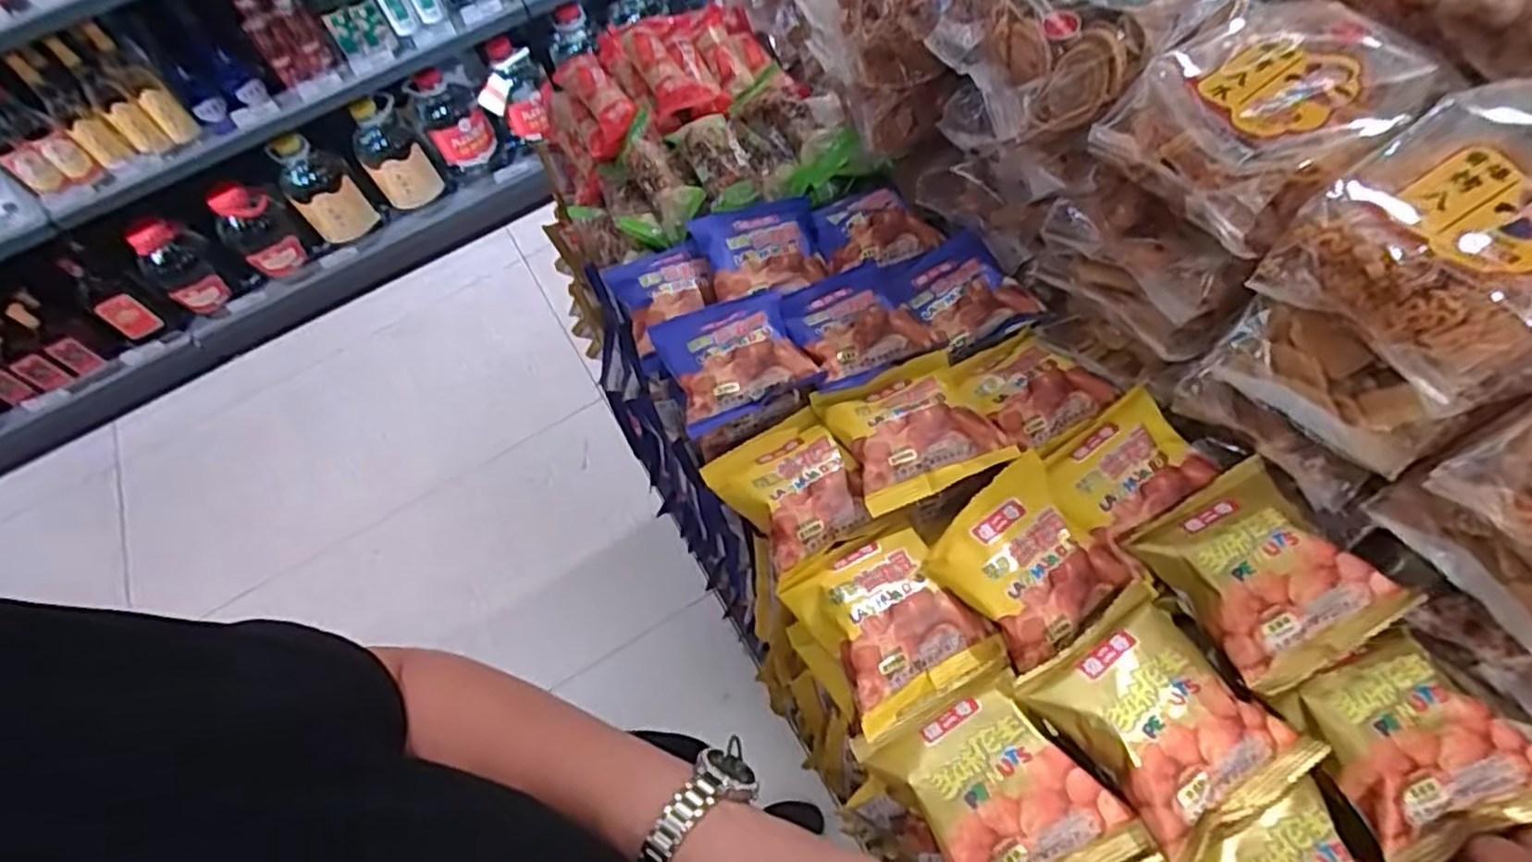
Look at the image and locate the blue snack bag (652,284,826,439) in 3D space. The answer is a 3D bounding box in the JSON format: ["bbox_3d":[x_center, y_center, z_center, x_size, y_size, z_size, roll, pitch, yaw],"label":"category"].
[{"bbox_3d":[-0.020,-0.048,0.445,0.082,0.017,0.088,-24,58,-4],"label":"blue snack bag"}]

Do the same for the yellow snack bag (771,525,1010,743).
[{"bbox_3d":[0.061,0.091,0.366,0.078,0.017,0.083,-31,59,-9],"label":"yellow snack bag"}]

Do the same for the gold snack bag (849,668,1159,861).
[{"bbox_3d":[0.100,0.157,0.323,0.078,0.023,0.092,-31,59,-9],"label":"gold snack bag"}]

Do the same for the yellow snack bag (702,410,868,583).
[{"bbox_3d":[0.015,0.030,0.408,0.071,0.018,0.083,-32,59,-9],"label":"yellow snack bag"}]

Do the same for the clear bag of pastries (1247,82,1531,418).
[{"bbox_3d":[0.287,-0.081,0.292,0.137,0.059,0.094,-33,60,-10],"label":"clear bag of pastries"}]

